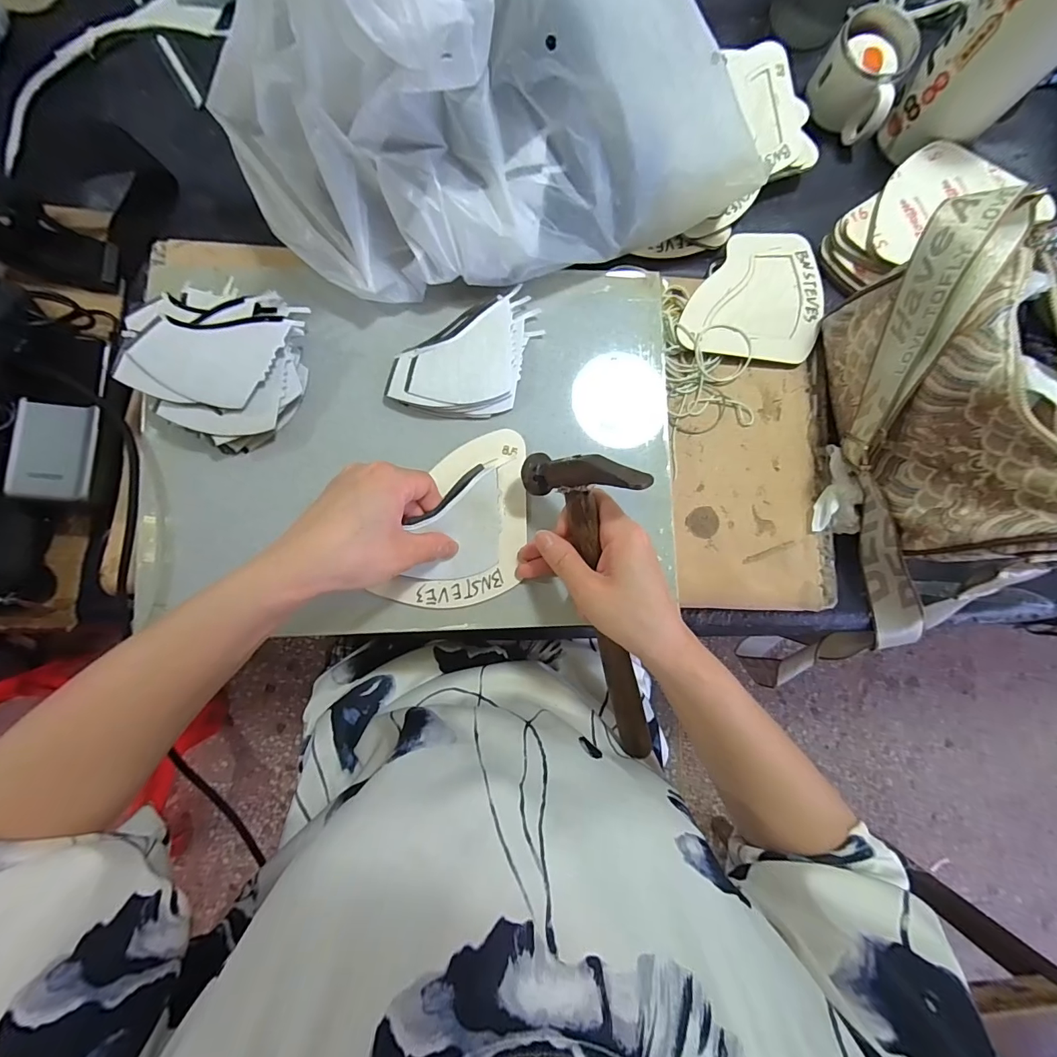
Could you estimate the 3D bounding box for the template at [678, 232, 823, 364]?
[{"bbox_3d":[0.195,-0.206,0.389,0.125,0.006,0.116,4,84,-7],"label":"template"}]

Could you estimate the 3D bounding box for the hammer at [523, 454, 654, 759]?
[{"bbox_3d":[0.066,0.060,0.313,0.028,0.081,0.238,-33,110,-50],"label":"hammer"}]

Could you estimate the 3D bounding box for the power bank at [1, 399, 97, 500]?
[{"bbox_3d":[-0.344,-0.056,0.321,0.049,0.009,0.069,2,83,-5],"label":"power bank"}]

